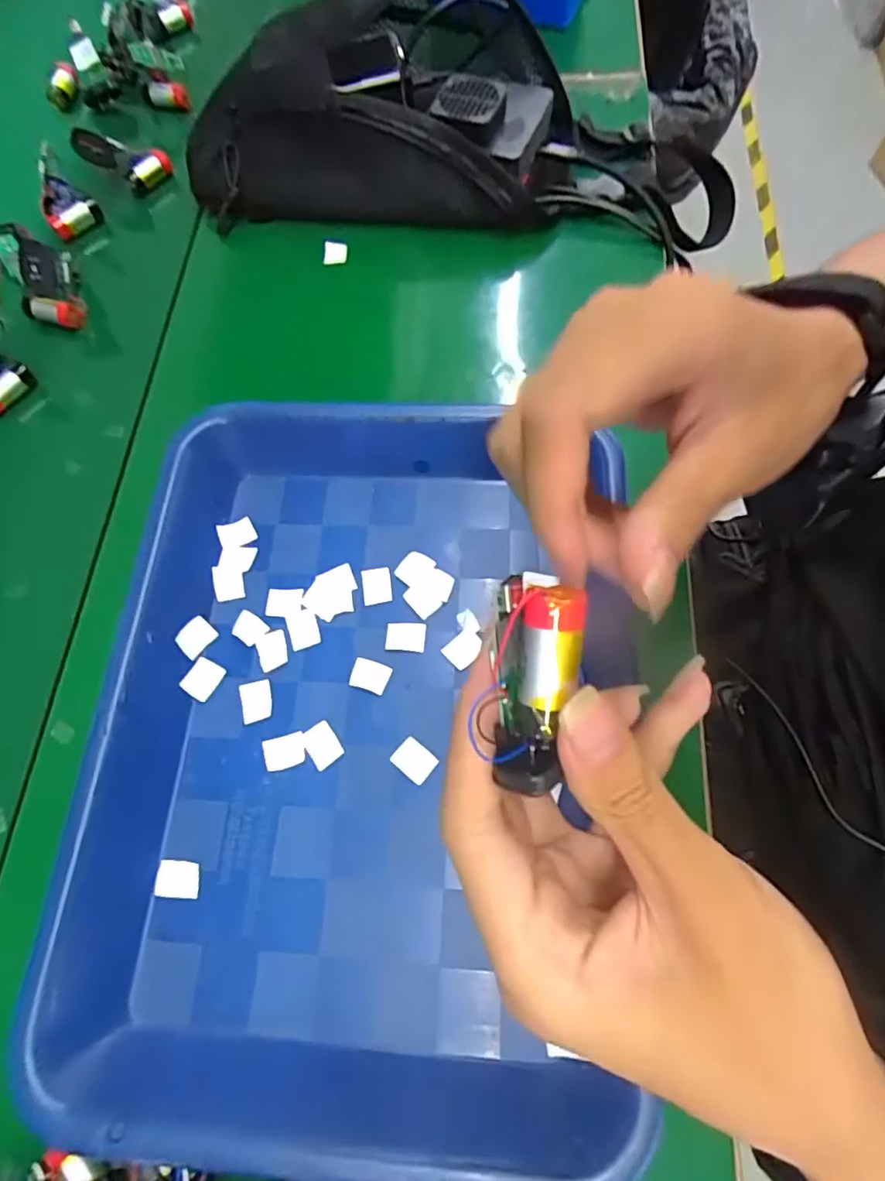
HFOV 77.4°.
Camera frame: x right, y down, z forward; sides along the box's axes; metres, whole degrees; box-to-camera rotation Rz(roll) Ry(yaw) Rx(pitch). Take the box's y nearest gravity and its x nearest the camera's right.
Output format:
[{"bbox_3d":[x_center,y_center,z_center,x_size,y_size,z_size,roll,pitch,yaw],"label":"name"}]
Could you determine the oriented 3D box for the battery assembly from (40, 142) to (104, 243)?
[{"bbox_3d":[-0.291,-0.299,0.414,0.042,0.049,0.045,-33,71,-9],"label":"battery assembly"}]

